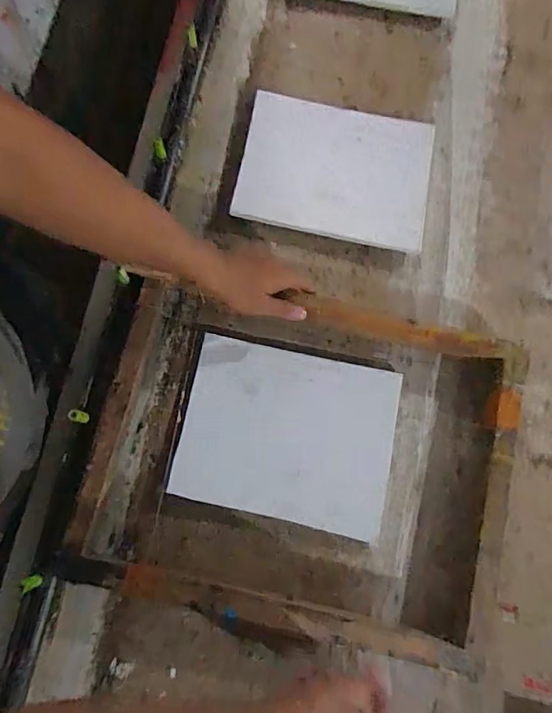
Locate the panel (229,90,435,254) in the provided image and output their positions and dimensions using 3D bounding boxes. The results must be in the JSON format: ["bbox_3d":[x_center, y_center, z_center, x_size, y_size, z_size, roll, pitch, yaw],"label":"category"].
[{"bbox_3d":[0.087,-0.273,0.748,0.271,0.017,0.207,11,78,1],"label":"panel"}]

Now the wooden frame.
[{"bbox_3d":[0.035,0.129,0.630,0.503,0.078,0.414,12,78,3],"label":"wooden frame"}]

